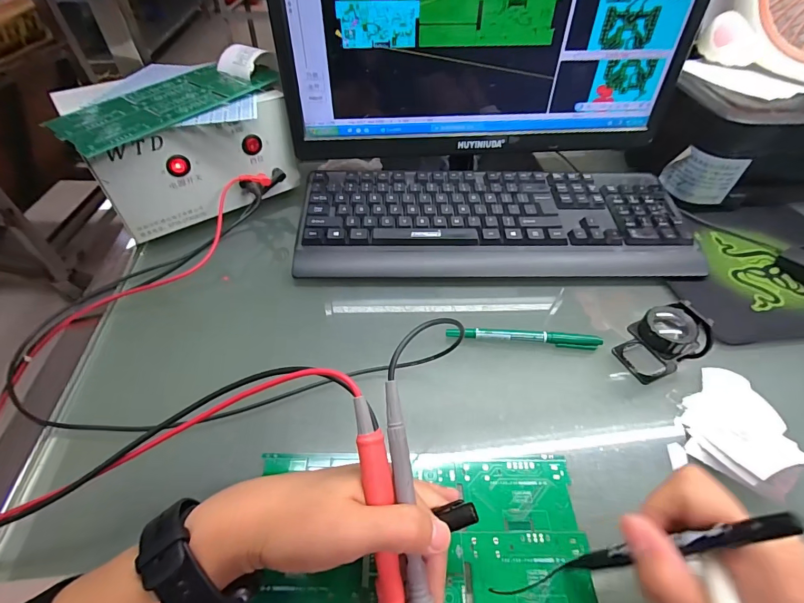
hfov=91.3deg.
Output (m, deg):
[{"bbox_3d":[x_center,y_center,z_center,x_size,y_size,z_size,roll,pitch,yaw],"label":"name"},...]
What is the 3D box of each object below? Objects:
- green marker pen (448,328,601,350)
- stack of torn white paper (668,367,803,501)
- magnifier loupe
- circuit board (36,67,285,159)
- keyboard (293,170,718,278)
[{"bbox_3d":[0.112,0.033,0.363,0.140,0.012,0.013,4,48,1],"label":"green marker pen"},{"bbox_3d":[0.262,0.090,0.296,0.071,0.041,0.114,33,55,25],"label":"stack of torn white paper"},{"bbox_3d":[0.226,0.034,0.337,0.061,0.056,0.043,-16,51,-15],"label":"magnifier loupe"},{"bbox_3d":[-0.236,-0.212,0.408,0.092,0.012,0.217,31,54,24],"label":"circuit board"},{"bbox_3d":[0.105,-0.091,0.454,0.435,0.040,0.155,0,48,-2],"label":"keyboard"}]

